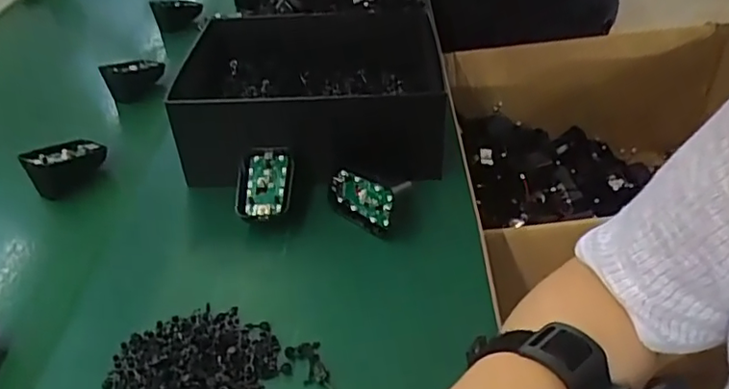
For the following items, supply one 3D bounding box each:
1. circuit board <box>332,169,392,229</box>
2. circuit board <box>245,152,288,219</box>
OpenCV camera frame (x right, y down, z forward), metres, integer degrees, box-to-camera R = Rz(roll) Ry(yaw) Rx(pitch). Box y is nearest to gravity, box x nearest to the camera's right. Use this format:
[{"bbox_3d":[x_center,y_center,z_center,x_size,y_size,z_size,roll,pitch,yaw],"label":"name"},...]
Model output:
[{"bbox_3d":[-0.002,0.002,0.484,0.063,0.037,0.004,29,33,34],"label":"circuit board"},{"bbox_3d":[-0.083,-0.009,0.498,0.032,0.009,0.065,-3,56,4],"label":"circuit board"}]

